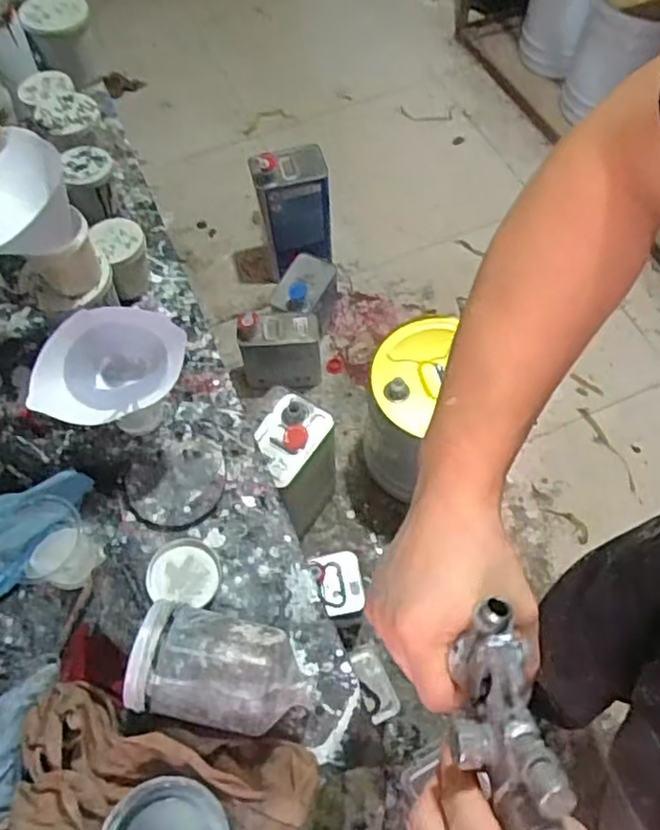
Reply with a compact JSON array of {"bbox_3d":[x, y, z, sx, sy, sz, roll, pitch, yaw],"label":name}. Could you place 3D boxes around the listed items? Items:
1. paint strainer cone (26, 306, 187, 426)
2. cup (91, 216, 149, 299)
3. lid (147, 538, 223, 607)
[{"bbox_3d":[-0.206,-0.039,0.622,0.139,0.078,0.094,-12,66,-6],"label":"paint strainer cone"},{"bbox_3d":[-0.241,-0.184,0.770,0.061,0.075,0.067,-1,62,2],"label":"cup"},{"bbox_3d":[-0.141,0.152,0.636,0.068,0.005,0.061,8,63,6],"label":"lid"}]

